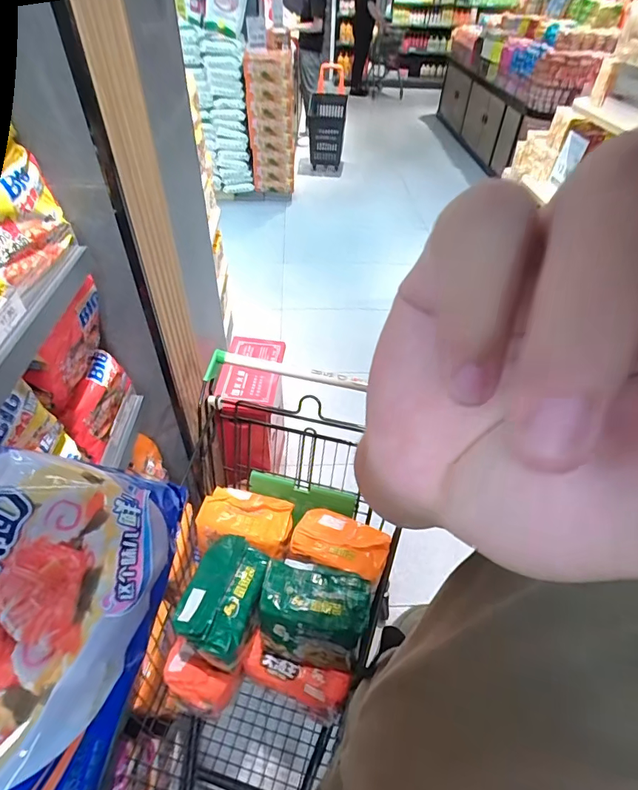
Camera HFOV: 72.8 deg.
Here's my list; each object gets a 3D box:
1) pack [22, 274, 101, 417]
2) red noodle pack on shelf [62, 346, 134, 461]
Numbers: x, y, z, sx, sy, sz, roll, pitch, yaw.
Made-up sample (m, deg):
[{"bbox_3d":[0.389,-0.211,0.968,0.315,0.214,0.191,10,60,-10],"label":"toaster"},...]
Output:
[{"bbox_3d":[-0.423,-0.084,0.747,0.029,0.142,0.213,3,45,0],"label":"pack"},{"bbox_3d":[-0.429,0.008,0.846,0.034,0.117,0.204,1,45,-2],"label":"red noodle pack on shelf"}]

